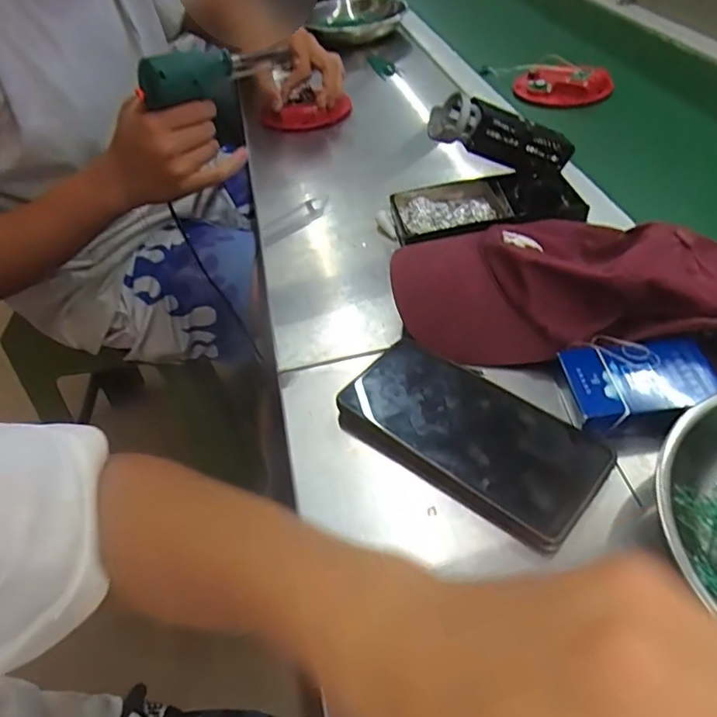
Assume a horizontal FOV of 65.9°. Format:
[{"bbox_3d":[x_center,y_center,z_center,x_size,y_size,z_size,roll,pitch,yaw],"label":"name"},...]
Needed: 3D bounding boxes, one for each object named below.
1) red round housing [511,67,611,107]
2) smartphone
[{"bbox_3d":[0.269,-0.367,0.736,0.091,0.030,0.109,-29,49,-20],"label":"red round housing"},{"bbox_3d":[0.066,0.045,0.348,0.161,0.016,0.085,30,56,31],"label":"smartphone"}]

